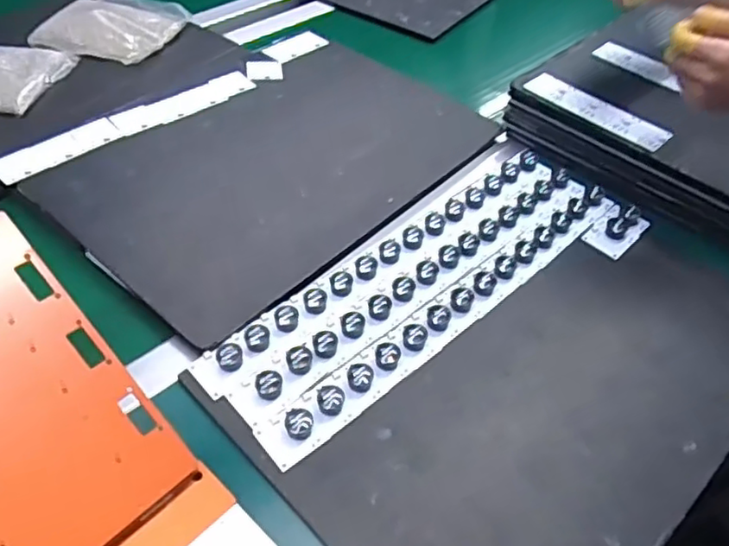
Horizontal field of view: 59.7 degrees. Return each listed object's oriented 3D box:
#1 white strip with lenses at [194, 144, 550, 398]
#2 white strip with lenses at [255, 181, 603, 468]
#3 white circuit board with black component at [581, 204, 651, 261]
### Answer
[{"bbox_3d":[0.033,-0.025,0.654,0.470,0.014,0.046,-33,58,-29],"label":"white strip with lenses"},{"bbox_3d":[0.096,0.024,0.616,0.469,0.017,0.047,-34,58,-29],"label":"white strip with lenses"},{"bbox_3d":[0.279,-0.051,0.698,0.046,0.022,0.069,38,56,26],"label":"white circuit board with black component"}]

